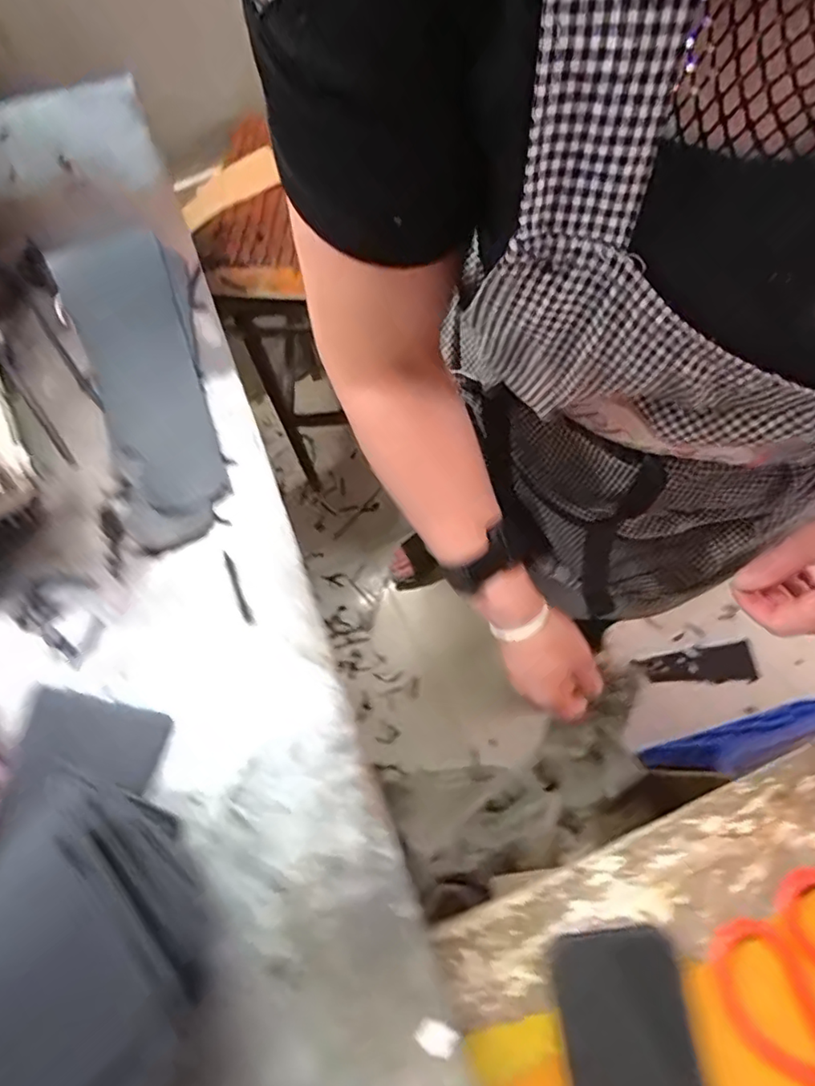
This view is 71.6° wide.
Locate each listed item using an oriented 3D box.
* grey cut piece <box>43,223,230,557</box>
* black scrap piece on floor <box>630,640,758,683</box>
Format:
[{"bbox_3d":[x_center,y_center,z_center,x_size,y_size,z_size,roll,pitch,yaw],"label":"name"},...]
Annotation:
[{"bbox_3d":[-0.207,-0.131,0.436,0.081,0.028,0.285,-20,69,-6],"label":"grey cut piece"},{"bbox_3d":[0.562,0.241,1.094,0.231,0.008,0.072,-8,70,-5],"label":"black scrap piece on floor"}]

